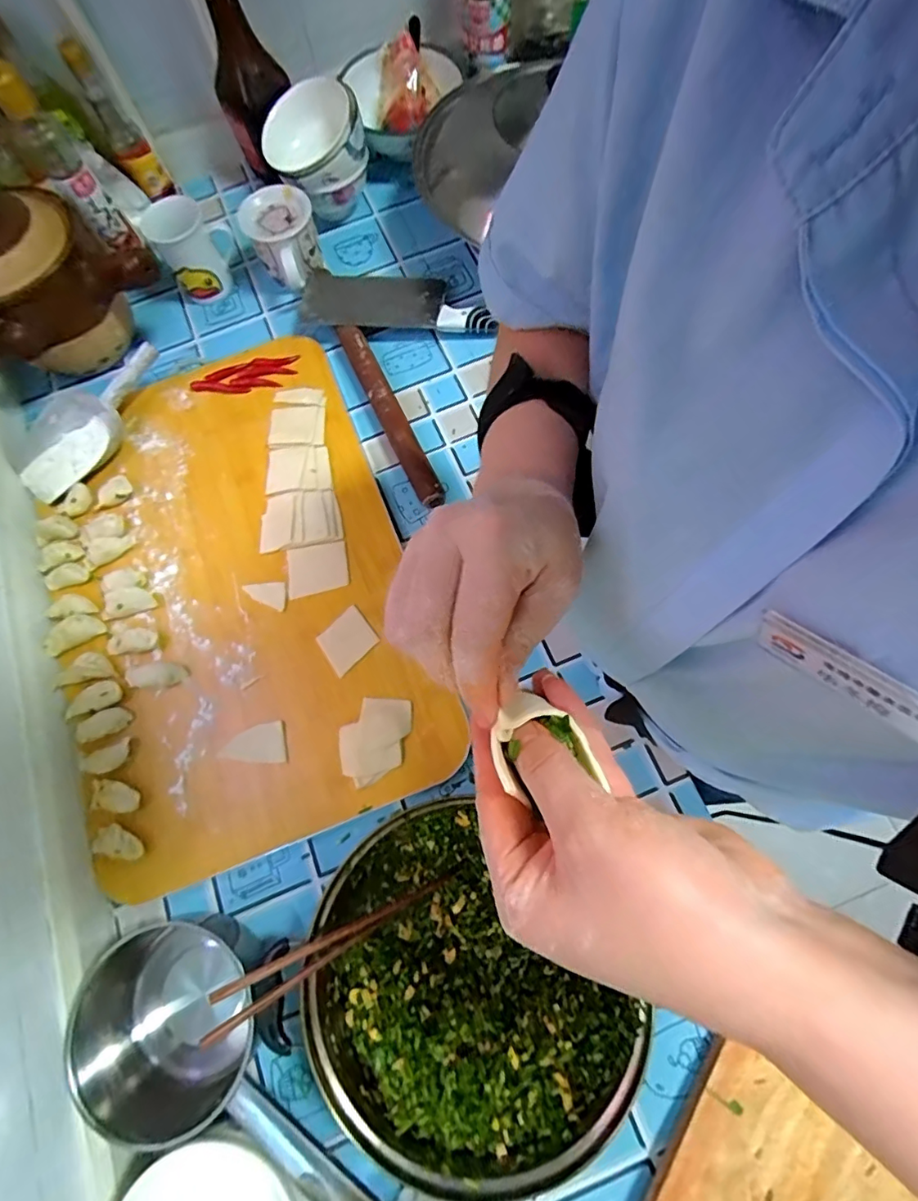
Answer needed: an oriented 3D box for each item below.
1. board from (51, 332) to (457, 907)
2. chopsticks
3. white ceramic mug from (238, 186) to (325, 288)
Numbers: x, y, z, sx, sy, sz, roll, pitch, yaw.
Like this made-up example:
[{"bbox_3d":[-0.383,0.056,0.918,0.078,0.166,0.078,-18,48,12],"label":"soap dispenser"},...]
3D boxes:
[{"bbox_3d":[-0.259,-0.025,0.588,0.375,0.023,0.564,-21,73,-5],"label":"board"},{"bbox_3d":[-0.099,0.280,0.433,0.210,0.012,0.027,-16,71,-31],"label":"chopsticks"},{"bbox_3d":[-0.227,-0.466,0.686,0.088,0.080,0.091,-15,73,-1],"label":"white ceramic mug"}]

